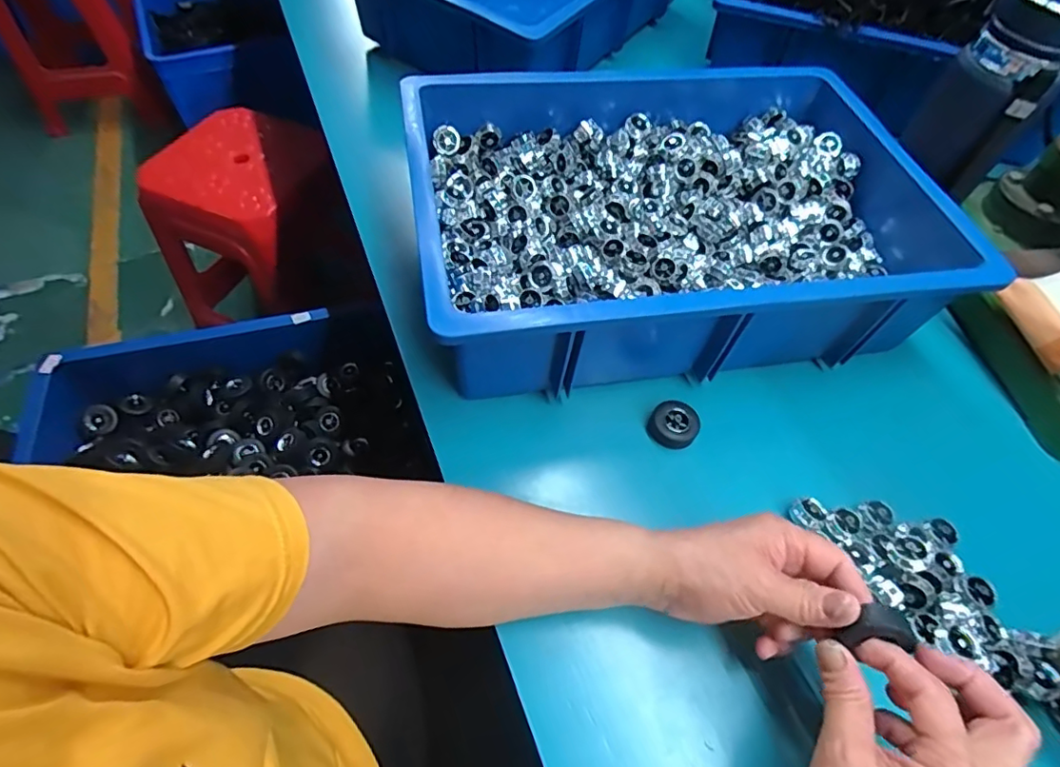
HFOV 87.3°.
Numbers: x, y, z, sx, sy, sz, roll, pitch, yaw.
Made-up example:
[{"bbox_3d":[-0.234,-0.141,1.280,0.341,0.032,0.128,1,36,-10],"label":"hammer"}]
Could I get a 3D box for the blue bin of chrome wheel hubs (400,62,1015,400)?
[{"bbox_3d":[0.128,-0.163,0.496,0.439,0.106,0.316,-8,57,-8],"label":"blue bin of chrome wheel hubs"}]

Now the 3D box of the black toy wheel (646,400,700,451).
[{"bbox_3d":[0.112,0.032,0.434,0.037,0.020,0.031,36,62,19],"label":"black toy wheel"}]

